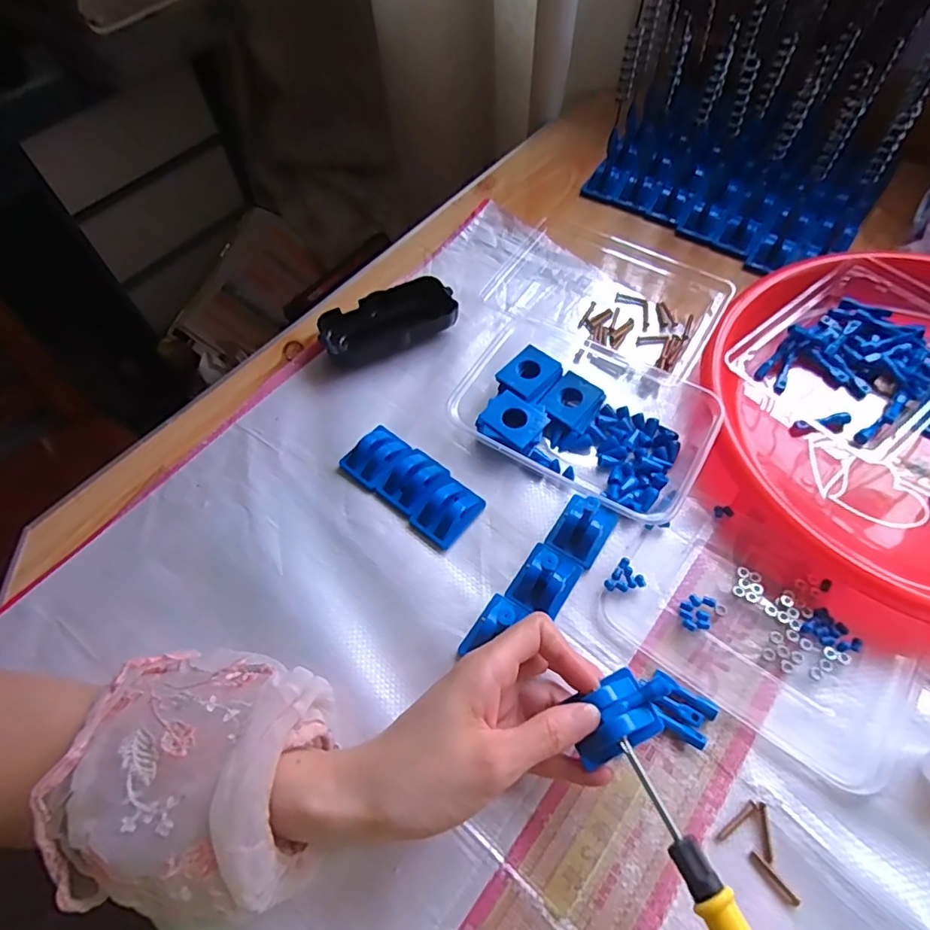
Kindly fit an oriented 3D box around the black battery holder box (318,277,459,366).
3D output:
[{"bbox_3d":[-0.062,-0.116,0.457,0.107,0.027,0.051,-17,60,-8],"label":"black battery holder box"}]

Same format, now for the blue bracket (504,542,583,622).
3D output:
[{"bbox_3d":[0.050,0.072,0.351,0.034,0.016,0.043,29,64,18],"label":"blue bracket"}]

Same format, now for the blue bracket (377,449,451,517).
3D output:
[{"bbox_3d":[-0.035,0.010,0.391,0.035,0.014,0.044,34,66,20],"label":"blue bracket"}]

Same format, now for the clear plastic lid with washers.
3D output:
[{"bbox_3d":[0.172,0.102,0.333,0.167,0.009,0.092,32,65,19],"label":"clear plastic lid with washers"}]

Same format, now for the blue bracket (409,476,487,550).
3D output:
[{"bbox_3d":[-0.011,0.030,0.379,0.033,0.014,0.045,34,66,20],"label":"blue bracket"}]

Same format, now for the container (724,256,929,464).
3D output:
[{"bbox_3d":[0.292,-0.077,0.413,0.159,0.035,0.121,-35,64,-18],"label":"container"}]

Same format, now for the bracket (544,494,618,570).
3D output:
[{"bbox_3d":[0.078,0.039,0.366,0.034,0.022,0.047,29,64,18],"label":"bracket"}]

